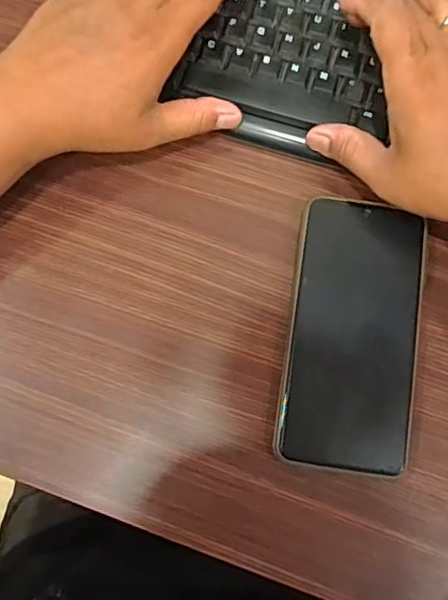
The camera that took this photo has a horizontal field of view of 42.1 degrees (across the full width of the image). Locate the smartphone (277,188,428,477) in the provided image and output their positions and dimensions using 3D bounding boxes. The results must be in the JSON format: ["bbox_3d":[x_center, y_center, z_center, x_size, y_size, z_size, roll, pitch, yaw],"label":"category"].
[{"bbox_3d":[0.079,0.021,0.354,0.077,0.014,0.161,8,78,1],"label":"smartphone"}]

